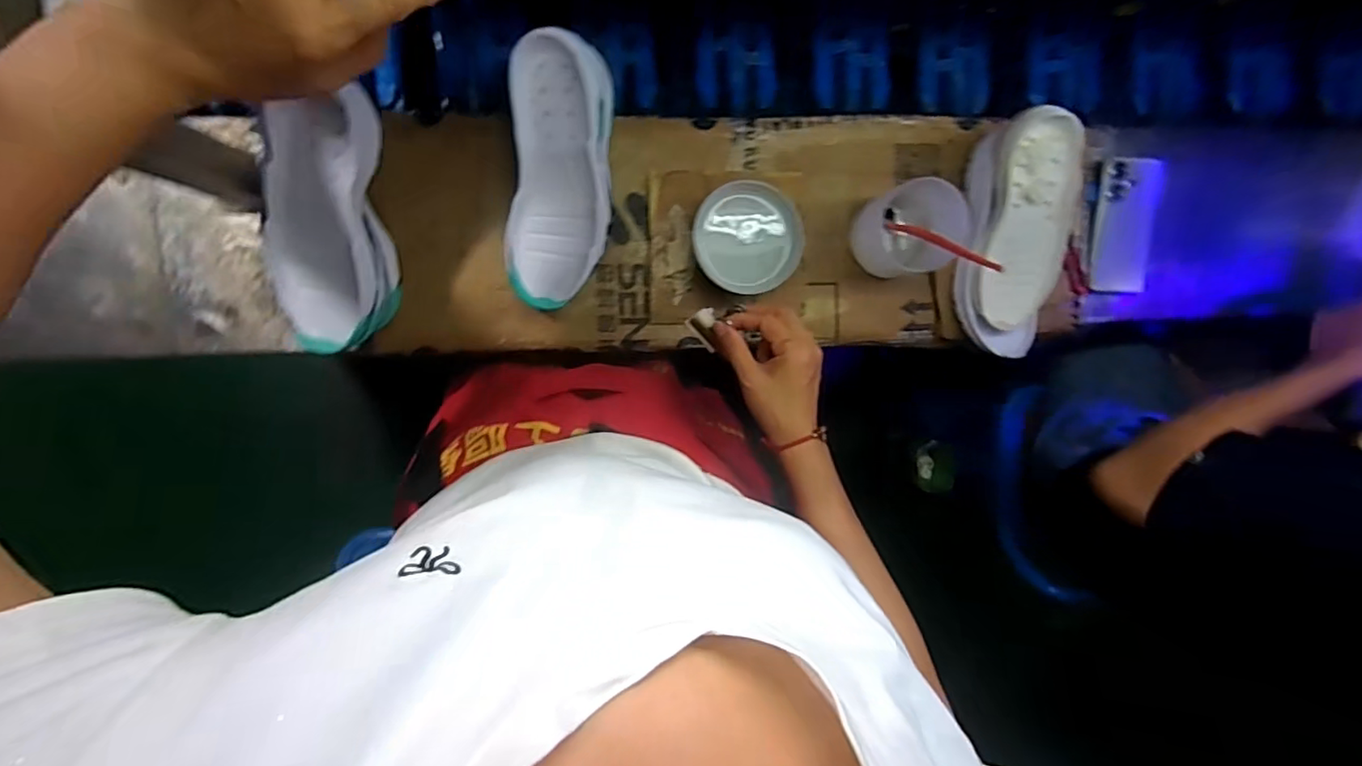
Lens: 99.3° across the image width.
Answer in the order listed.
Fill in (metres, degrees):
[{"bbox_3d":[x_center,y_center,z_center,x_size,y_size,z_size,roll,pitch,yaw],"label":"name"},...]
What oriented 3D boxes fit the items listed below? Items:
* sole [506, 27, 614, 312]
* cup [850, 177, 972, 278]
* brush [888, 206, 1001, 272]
[{"bbox_3d":[-0.116,-0.189,0.545,0.100,0.049,0.239,6,112,-8],"label":"sole"},{"bbox_3d":[0.248,-0.167,0.631,0.102,0.088,0.092,-8,97,-7],"label":"cup"},{"bbox_3d":[0.268,-0.150,0.606,0.021,0.150,0.014,-44,140,-1],"label":"brush"}]

